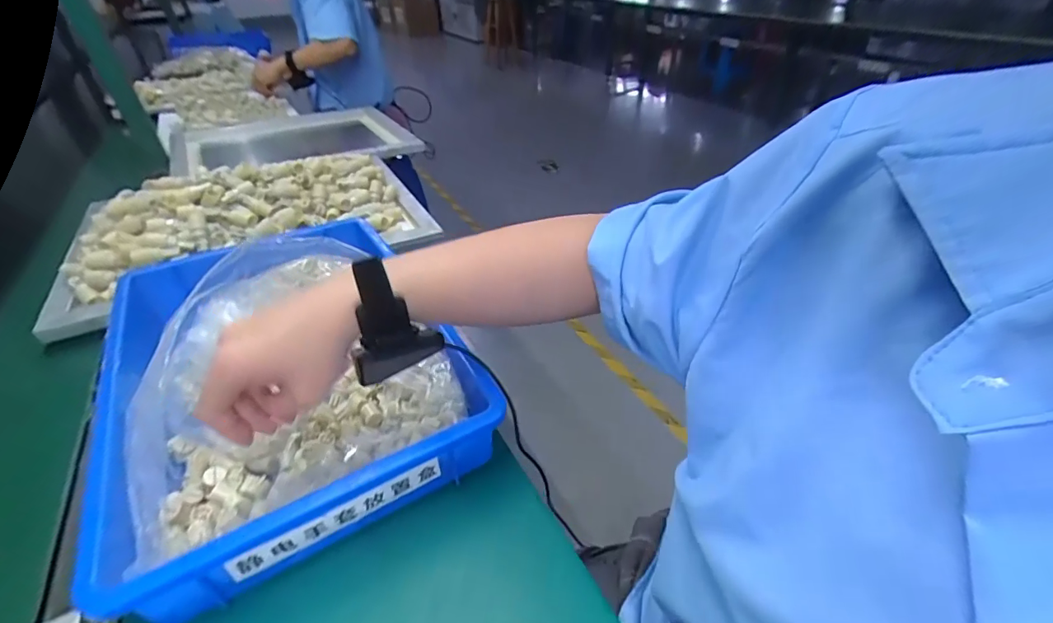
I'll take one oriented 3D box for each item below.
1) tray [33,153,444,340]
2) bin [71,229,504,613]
[{"bbox_3d":[-0.446,-0.173,0.754,0.511,0.076,0.367,-20,42,-20],"label":"tray"},{"bbox_3d":[-0.251,0.045,0.479,0.281,0.073,0.416,-24,44,-24],"label":"bin"}]

